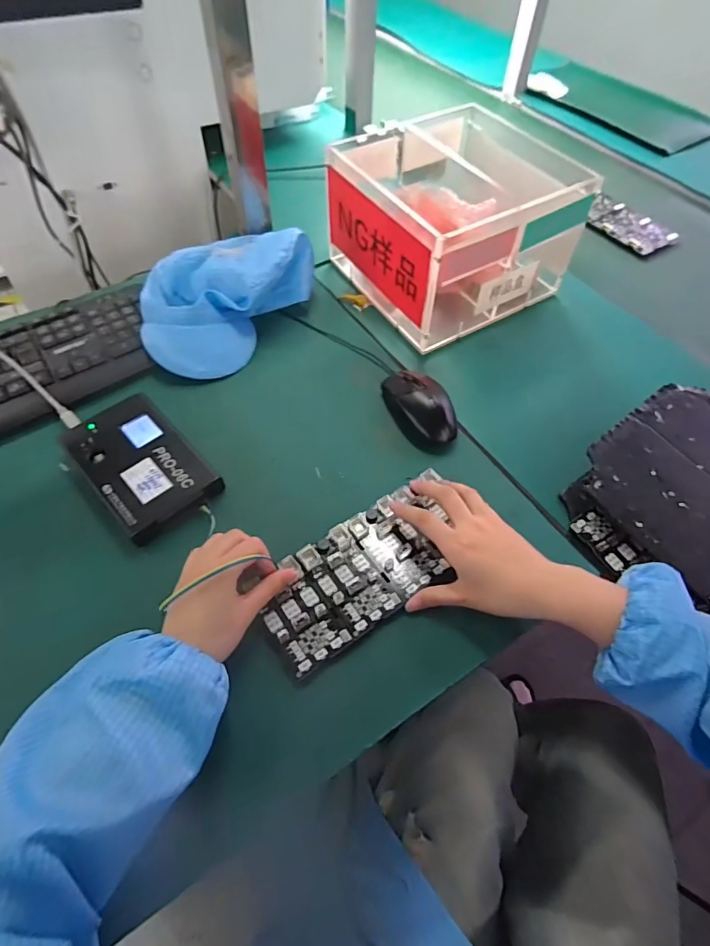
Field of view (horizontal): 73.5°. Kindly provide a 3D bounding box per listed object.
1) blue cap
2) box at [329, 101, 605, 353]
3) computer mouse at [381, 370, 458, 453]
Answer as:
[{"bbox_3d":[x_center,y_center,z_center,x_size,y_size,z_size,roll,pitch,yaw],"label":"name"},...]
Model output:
[{"bbox_3d":[-0.182,-0.233,0.606,0.173,0.078,0.239,28,60,15],"label":"blue cap"},{"bbox_3d":[0.130,-0.359,0.677,0.262,0.158,0.281,-28,62,-19],"label":"box"},{"bbox_3d":[0.076,-0.074,0.553,0.062,0.036,0.112,-17,59,-13],"label":"computer mouse"}]

